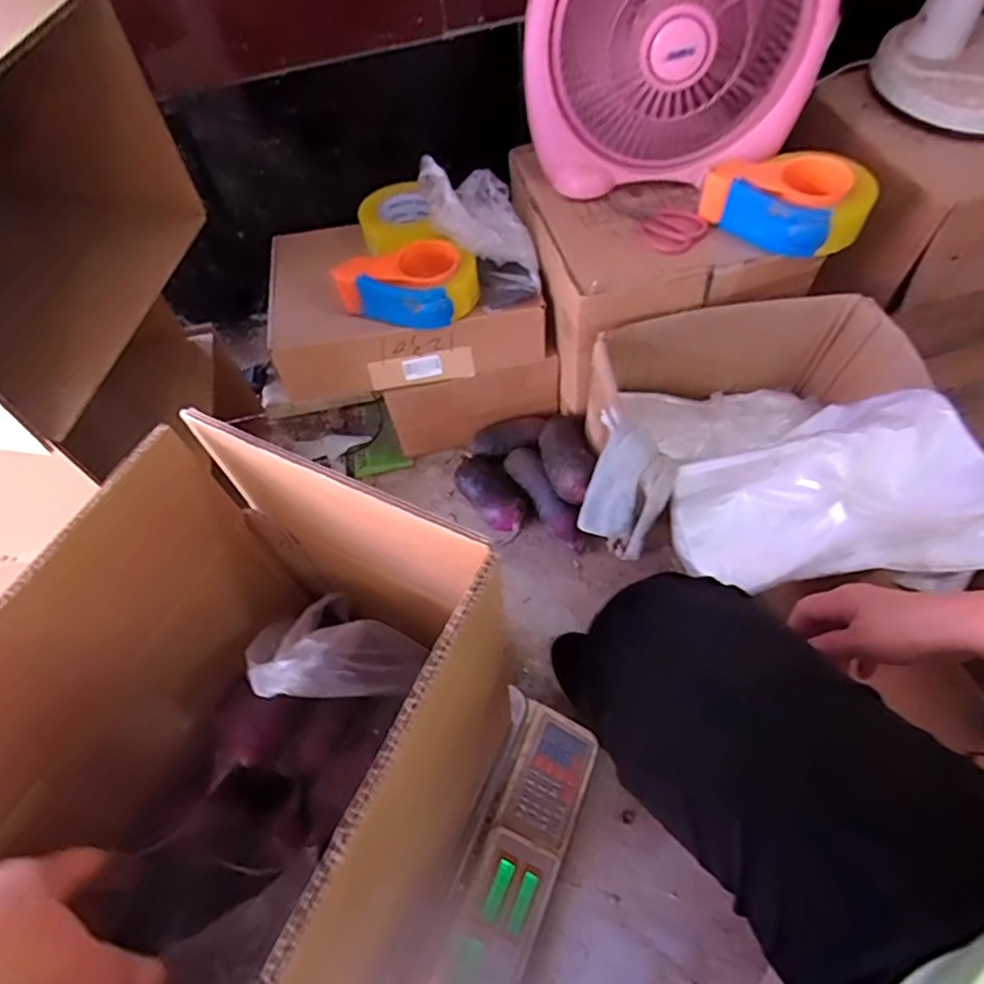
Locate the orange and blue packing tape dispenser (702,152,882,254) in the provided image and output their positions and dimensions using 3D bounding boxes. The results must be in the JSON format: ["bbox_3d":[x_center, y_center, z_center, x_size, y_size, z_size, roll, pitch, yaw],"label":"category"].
[{"bbox_3d":[0.332,-0.331,0.670,0.168,0.064,0.095,35,67,21],"label":"orange and blue packing tape dispenser"}]

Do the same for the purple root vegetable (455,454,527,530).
[{"bbox_3d":[0.000,0.008,0.849,0.068,0.060,0.123,-32,63,-14],"label":"purple root vegetable"}]

